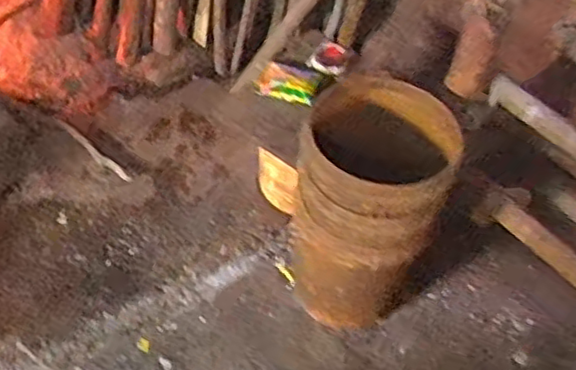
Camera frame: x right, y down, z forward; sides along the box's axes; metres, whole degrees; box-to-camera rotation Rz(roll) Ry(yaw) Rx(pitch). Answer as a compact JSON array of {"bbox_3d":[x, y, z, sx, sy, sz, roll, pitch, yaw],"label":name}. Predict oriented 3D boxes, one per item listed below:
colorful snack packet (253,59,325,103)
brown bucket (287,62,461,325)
[{"bbox_3d":[0.005,-0.258,1.615,0.148,0.032,0.103,17,52,8],"label":"colorful snack packet"},{"bbox_3d":[0.170,0.063,1.480,0.294,0.549,0.315,3,51,-4],"label":"brown bucket"}]

